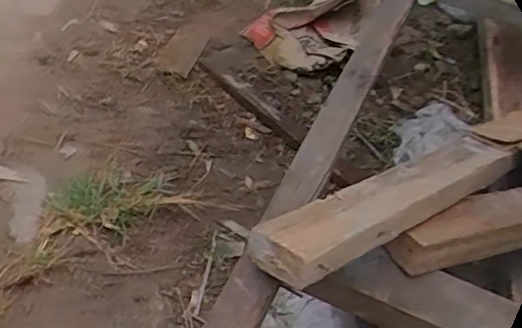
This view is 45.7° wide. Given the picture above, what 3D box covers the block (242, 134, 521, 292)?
[{"bbox_3d":[0.145,0.029,0.614,0.065,0.038,0.403,40,36,27],"label":"block"}]

